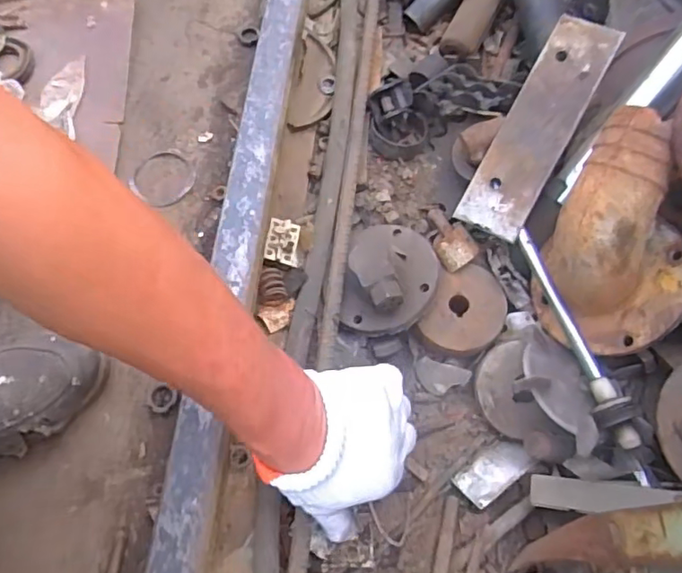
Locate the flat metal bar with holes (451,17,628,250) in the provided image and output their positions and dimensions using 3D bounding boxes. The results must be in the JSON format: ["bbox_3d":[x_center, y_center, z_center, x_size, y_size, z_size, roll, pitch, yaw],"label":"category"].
[{"bbox_3d":[0.177,-0.143,0.505,0.059,0.007,0.208,28,90,22],"label":"flat metal bar with holes"}]

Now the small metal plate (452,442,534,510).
[{"bbox_3d":[0.130,0.156,0.476,0.065,0.004,0.034,-32,42,-15],"label":"small metal plate"}]

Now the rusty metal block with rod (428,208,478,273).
[{"bbox_3d":[0.100,-0.050,0.533,0.036,0.031,0.074,-10,38,-4],"label":"rusty metal block with rod"}]

